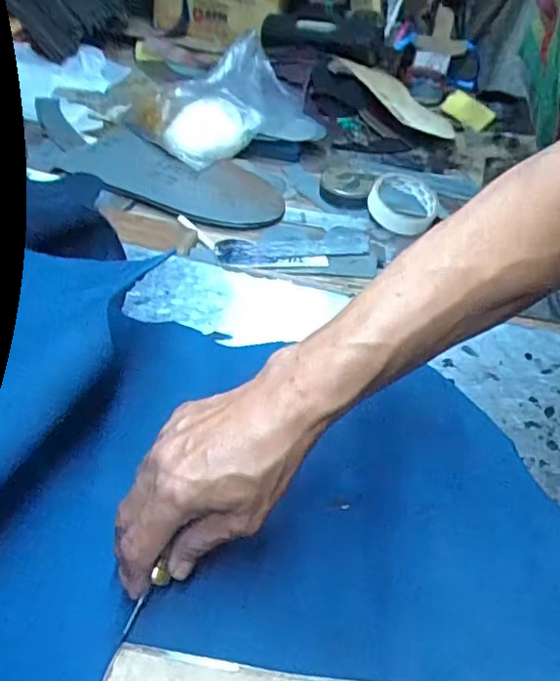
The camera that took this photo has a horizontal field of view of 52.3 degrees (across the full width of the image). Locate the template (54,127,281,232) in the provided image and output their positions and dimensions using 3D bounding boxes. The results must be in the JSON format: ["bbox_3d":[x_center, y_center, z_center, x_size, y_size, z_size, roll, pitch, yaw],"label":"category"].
[{"bbox_3d":[-0.141,-0.218,0.750,0.308,0.014,0.141,20,45,13],"label":"template"}]

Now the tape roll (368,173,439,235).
[{"bbox_3d":[0.157,-0.176,0.721,0.083,0.035,0.099,17,45,11],"label":"tape roll"}]

